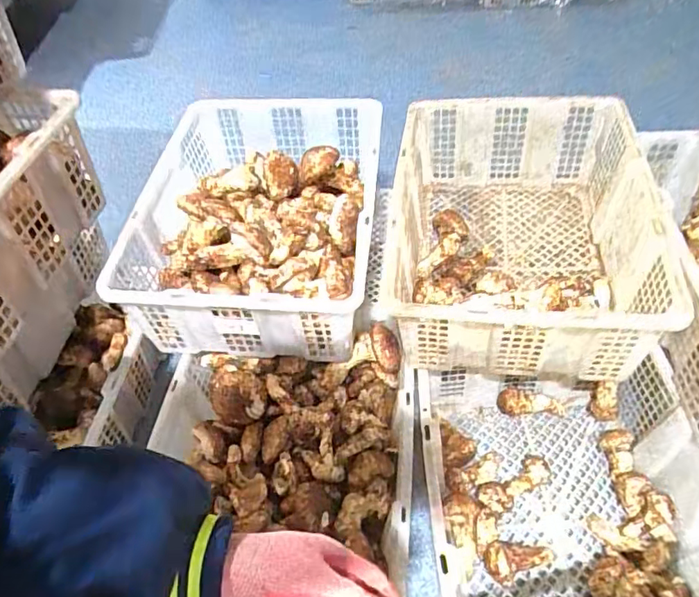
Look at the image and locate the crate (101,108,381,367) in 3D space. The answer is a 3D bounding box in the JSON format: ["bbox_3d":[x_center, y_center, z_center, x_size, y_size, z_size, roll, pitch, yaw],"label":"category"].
[{"bbox_3d":[-0.136,-0.129,0.883,0.355,0.150,0.476,1,49,5],"label":"crate"}]

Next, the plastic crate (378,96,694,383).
[{"bbox_3d":[0.245,-0.105,0.819,0.354,0.173,0.468,5,50,9],"label":"plastic crate"}]

